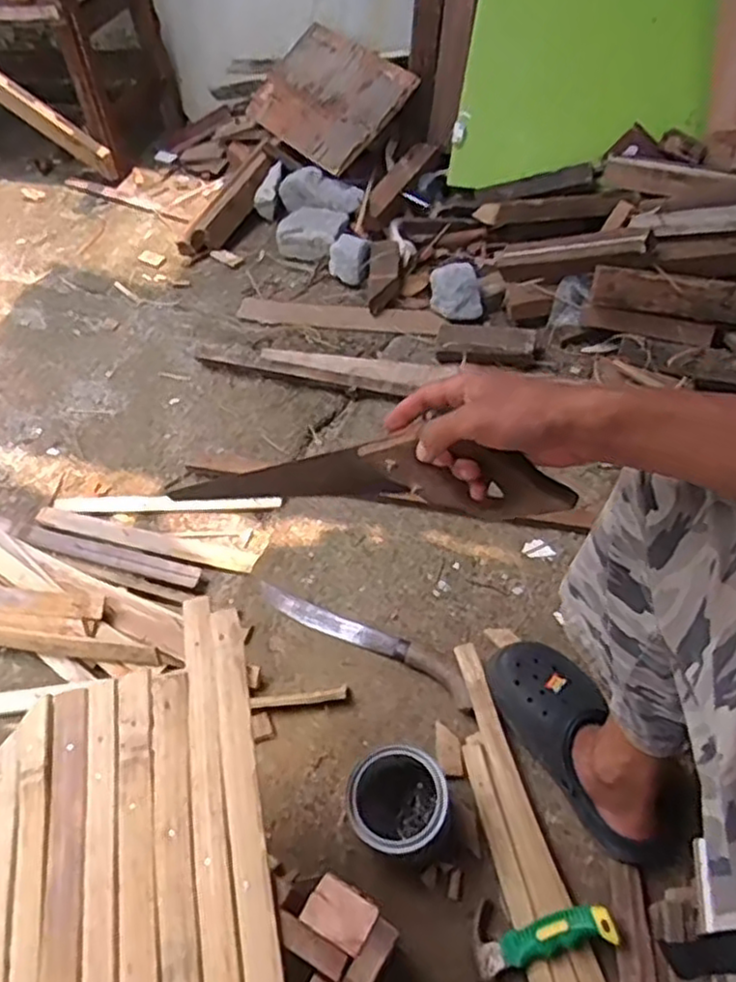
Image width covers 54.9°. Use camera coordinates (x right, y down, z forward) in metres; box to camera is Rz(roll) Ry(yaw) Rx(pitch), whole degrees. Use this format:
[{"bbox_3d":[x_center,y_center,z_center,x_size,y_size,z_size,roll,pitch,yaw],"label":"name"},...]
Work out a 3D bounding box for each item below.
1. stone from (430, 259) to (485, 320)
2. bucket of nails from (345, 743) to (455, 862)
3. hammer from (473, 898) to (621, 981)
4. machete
[{"bbox_3d":[0.169,-0.382,1.348,0.098,0.087,0.059,-2,54,4],"label":"stone"},{"bbox_3d":[0.036,0.358,0.800,0.106,0.128,0.106,-3,54,4],"label":"bucket of nails"},{"bbox_3d":[0.182,0.468,0.741,0.152,0.033,0.098,-29,53,12],"label":"hammer"},{"bbox_3d":[-0.009,0.199,0.985,0.341,0.037,0.053,23,60,21],"label":"machete"}]

